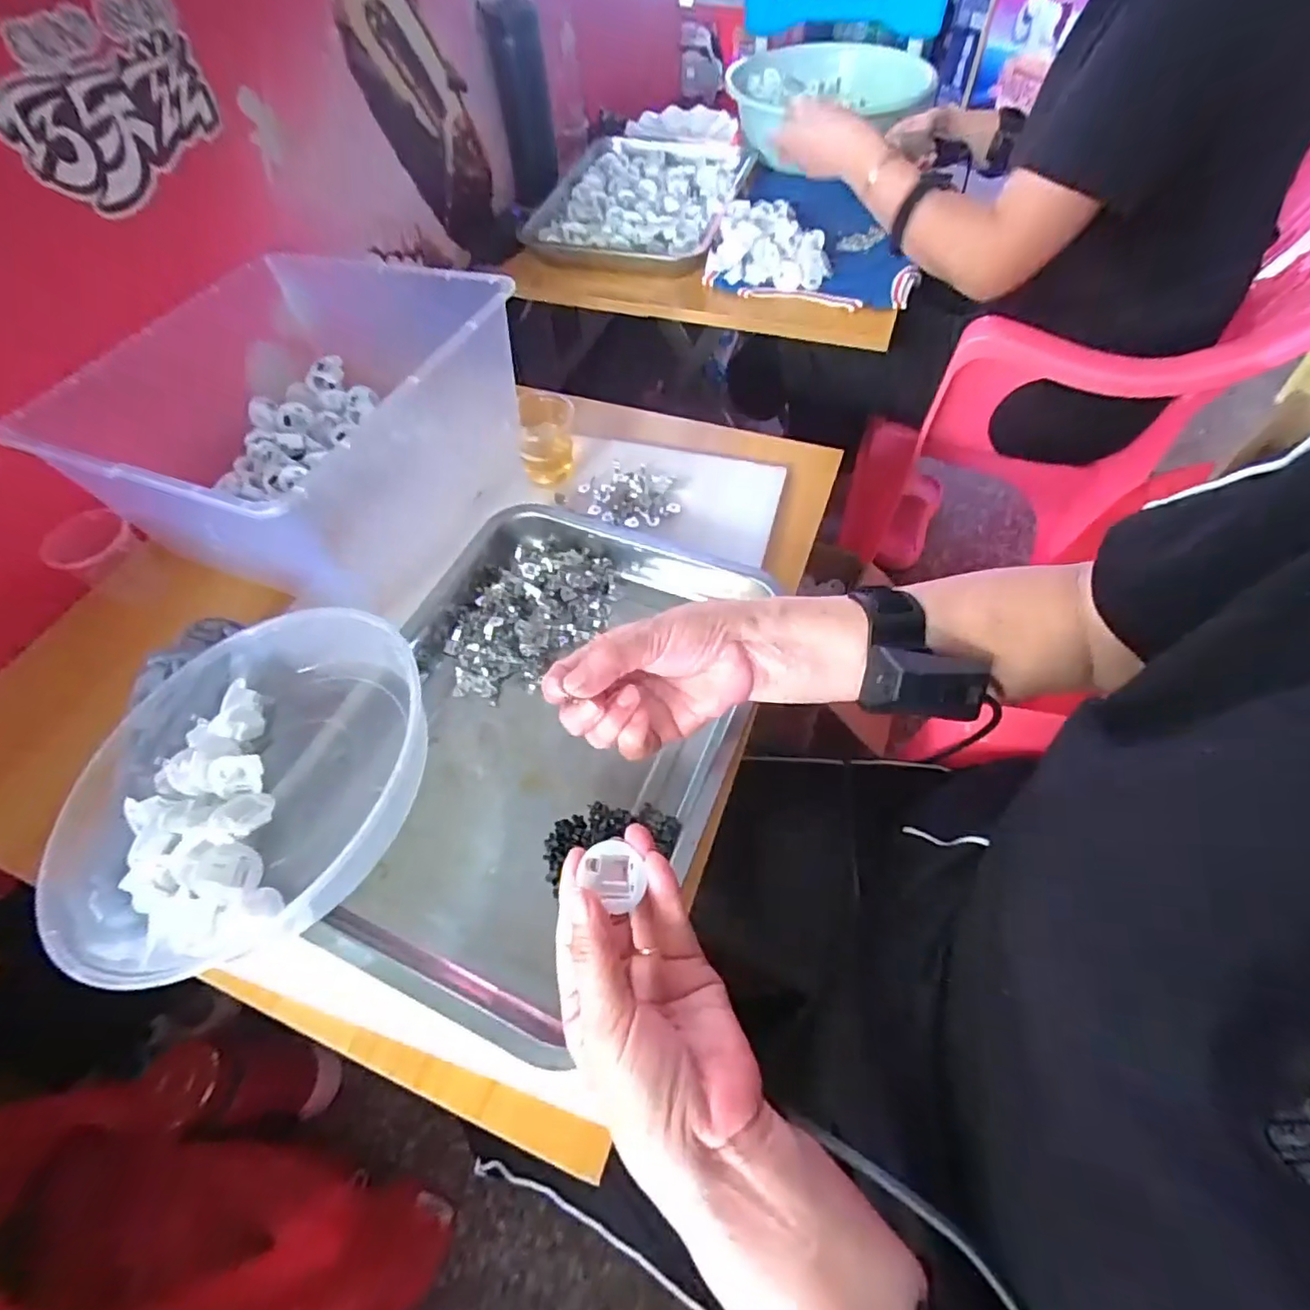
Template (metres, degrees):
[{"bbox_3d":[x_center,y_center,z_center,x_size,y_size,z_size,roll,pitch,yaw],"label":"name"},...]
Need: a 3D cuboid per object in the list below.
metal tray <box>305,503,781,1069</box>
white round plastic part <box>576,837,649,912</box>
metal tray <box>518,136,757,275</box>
[{"bbox_3d":[-0.086,0.051,0.451,0.274,0.048,0.363,19,59,14],"label":"metal tray"},{"bbox_3d":[-0.021,0.110,0.308,0.031,0.018,0.028,32,63,21],"label":"white round plastic part"},{"bbox_3d":[-0.018,-0.627,0.848,0.270,0.046,0.287,12,57,10],"label":"metal tray"}]

